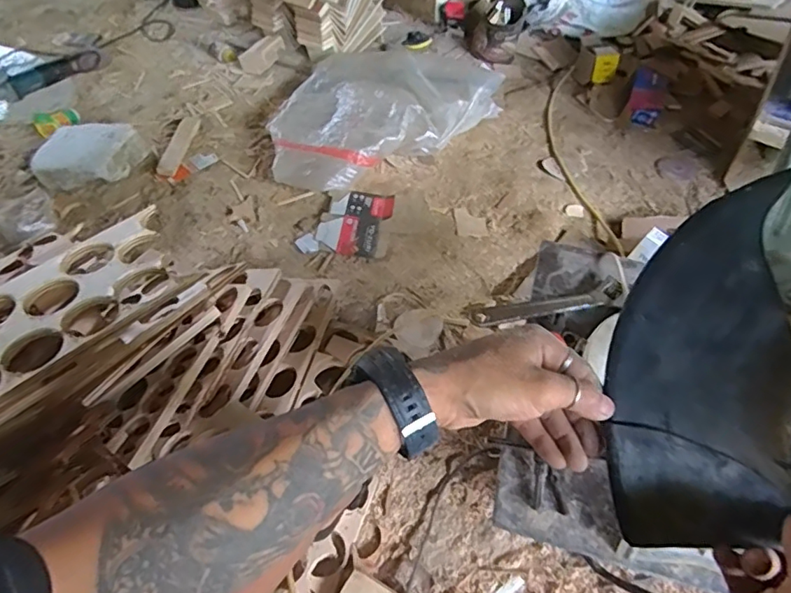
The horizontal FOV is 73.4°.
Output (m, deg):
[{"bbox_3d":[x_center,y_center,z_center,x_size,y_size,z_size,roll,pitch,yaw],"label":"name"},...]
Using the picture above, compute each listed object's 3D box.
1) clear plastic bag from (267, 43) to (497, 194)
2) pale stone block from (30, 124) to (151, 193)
[{"bbox_3d":[-0.055,-0.524,1.426,0.651,0.138,0.469,-23,54,-18],"label":"clear plastic bag"},{"bbox_3d":[-0.734,-0.340,1.277,0.223,0.071,0.171,1,50,0],"label":"pale stone block"}]

